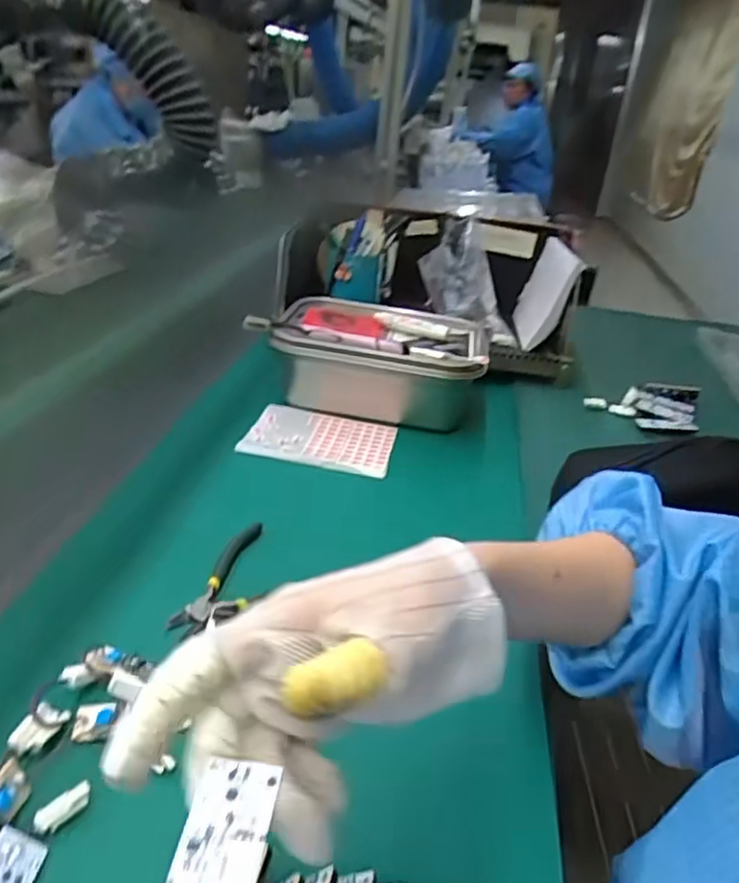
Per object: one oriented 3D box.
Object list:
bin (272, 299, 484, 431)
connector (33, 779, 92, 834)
[{"bbox_3d":[0.010,-0.087,0.766,0.237,0.115,0.166,9,28,5],"label":"bin"},{"bbox_3d":[-0.153,0.182,0.320,0.028,0.006,0.014,-31,44,-31],"label":"connector"}]

